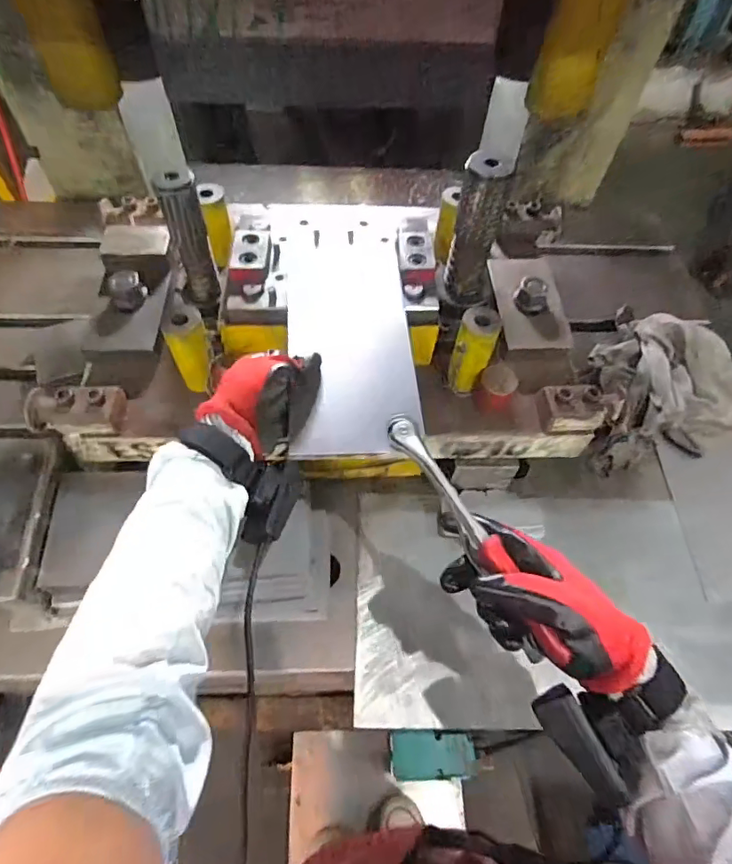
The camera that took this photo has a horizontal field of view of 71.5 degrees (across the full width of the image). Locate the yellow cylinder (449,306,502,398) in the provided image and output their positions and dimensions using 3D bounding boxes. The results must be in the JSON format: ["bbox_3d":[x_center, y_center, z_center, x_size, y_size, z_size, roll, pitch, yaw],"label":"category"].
[{"bbox_3d":[0.113,-0.081,0.551,0.041,0.105,0.036,14,59,7],"label":"yellow cylinder"}]

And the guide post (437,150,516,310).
[{"bbox_3d":[0.113,-0.203,0.530,0.052,0.156,0.047,10,58,4],"label":"guide post"}]

